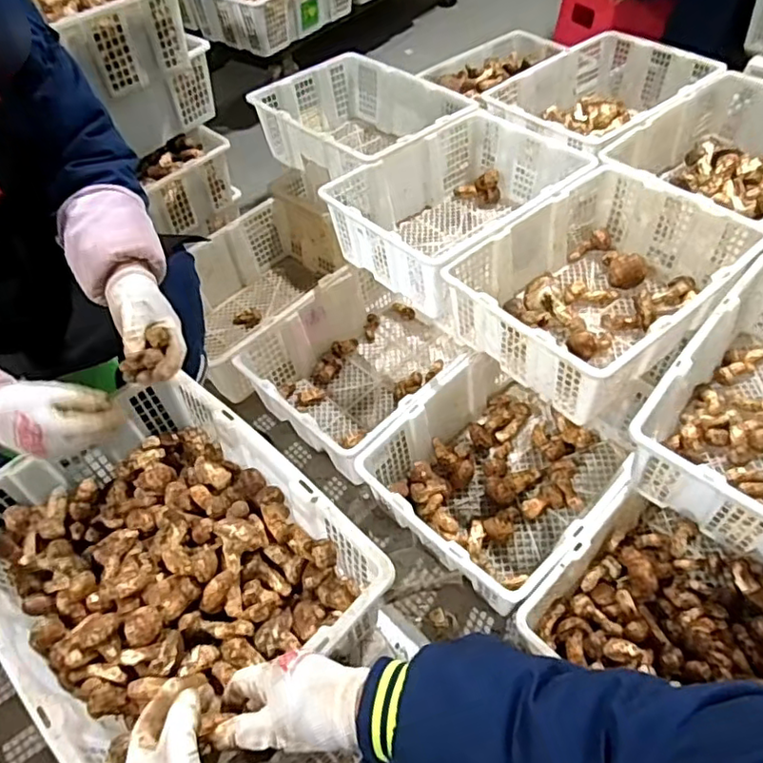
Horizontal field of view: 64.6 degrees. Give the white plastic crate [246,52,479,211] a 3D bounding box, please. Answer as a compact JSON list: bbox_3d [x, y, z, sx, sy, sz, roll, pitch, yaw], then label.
[{"bbox_3d":[-0.053,-0.640,1.540,0.352,0.179,0.495,-38,58,-23],"label":"white plastic crate"}]

